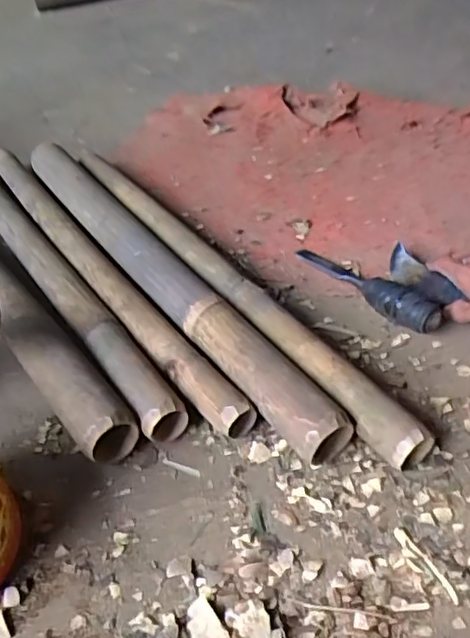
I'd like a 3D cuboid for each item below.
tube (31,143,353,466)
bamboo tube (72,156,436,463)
[{"bbox_3d":[-0.105,-0.070,0.736,0.065,0.051,0.674,-28,48,-21],"label":"tube"},{"bbox_3d":[-0.032,-0.063,0.725,0.051,0.045,0.666,-29,49,-21],"label":"bamboo tube"}]

